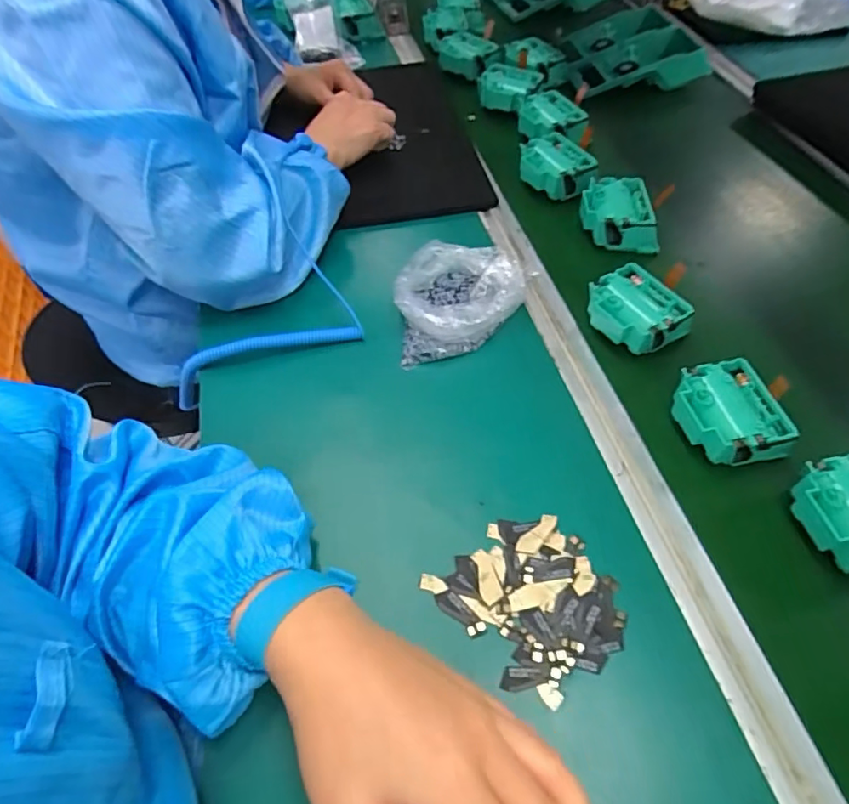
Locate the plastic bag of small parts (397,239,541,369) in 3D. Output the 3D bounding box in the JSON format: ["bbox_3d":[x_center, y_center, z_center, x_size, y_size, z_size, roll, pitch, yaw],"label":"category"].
[{"bbox_3d":[0.032,-0.093,0.487,0.106,0.042,0.139,12,57,11],"label":"plastic bag of small parts"}]

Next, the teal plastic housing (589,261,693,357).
[{"bbox_3d":[0.188,-0.080,0.479,0.067,0.034,0.076,-29,59,-16],"label":"teal plastic housing"}]

